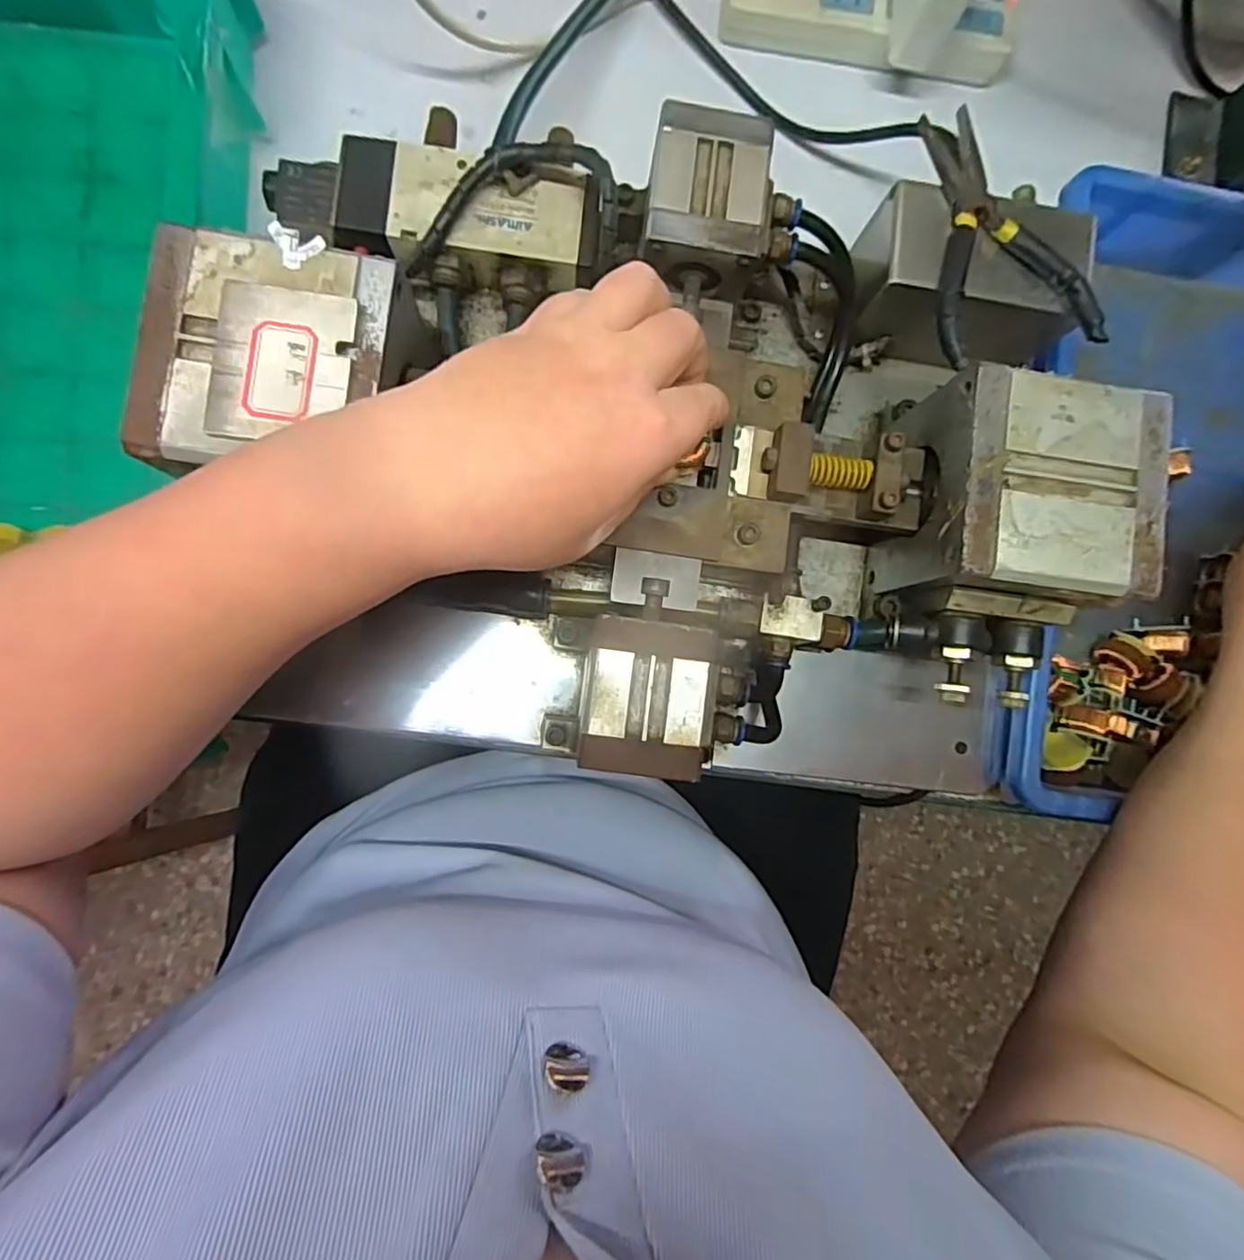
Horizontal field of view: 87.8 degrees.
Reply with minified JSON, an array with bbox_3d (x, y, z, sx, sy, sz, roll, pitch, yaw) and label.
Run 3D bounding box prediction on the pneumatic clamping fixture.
[{"bbox_3d":[0.021,-0.085,0.309,0.407,0.098,0.282,4,88,-5],"label":"pneumatic clamping fixture"}]

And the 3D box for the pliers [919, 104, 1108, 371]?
[{"bbox_3d":[0.176,-0.187,0.304,0.076,0.010,0.118,-12,89,-6],"label":"pliers"}]

